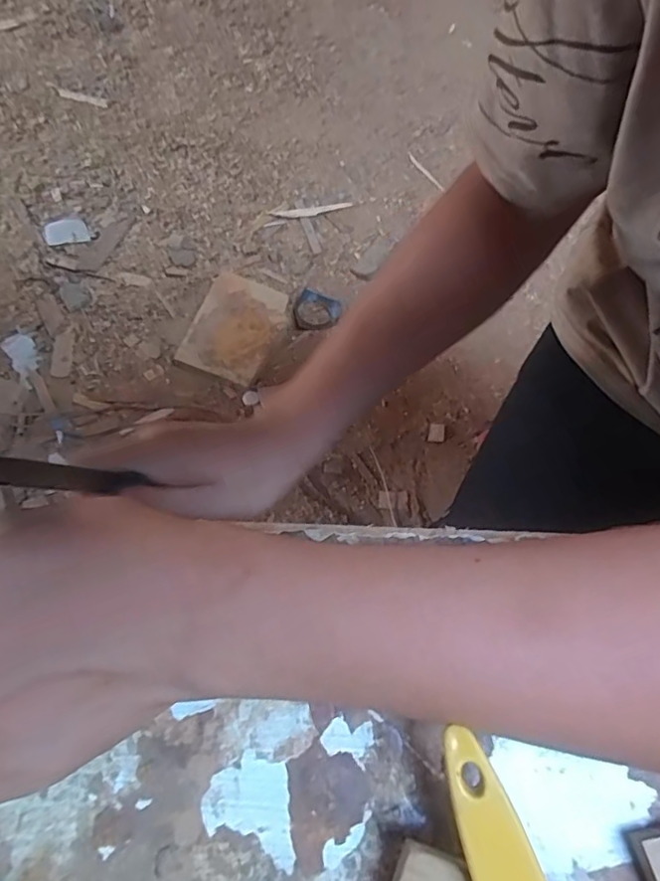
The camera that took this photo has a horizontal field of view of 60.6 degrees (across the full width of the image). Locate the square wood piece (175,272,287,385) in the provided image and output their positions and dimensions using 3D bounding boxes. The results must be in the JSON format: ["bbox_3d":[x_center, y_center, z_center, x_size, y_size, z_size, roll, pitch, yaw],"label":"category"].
[{"bbox_3d":[-0.182,-0.226,1.099,0.164,0.038,0.218,19,67,5],"label":"square wood piece"}]

